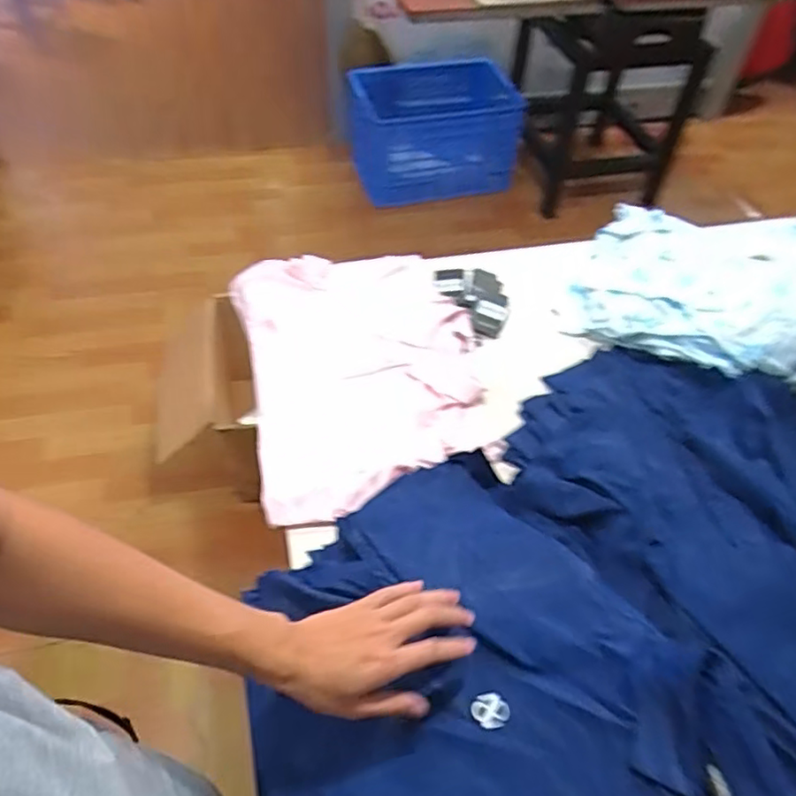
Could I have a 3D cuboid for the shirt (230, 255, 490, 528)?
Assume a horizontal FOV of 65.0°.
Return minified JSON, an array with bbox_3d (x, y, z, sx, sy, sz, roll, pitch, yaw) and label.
[{"bbox_3d":[-0.052,-0.055,0.920,0.334,0.040,0.484,-10,51,-11],"label":"shirt"}]

